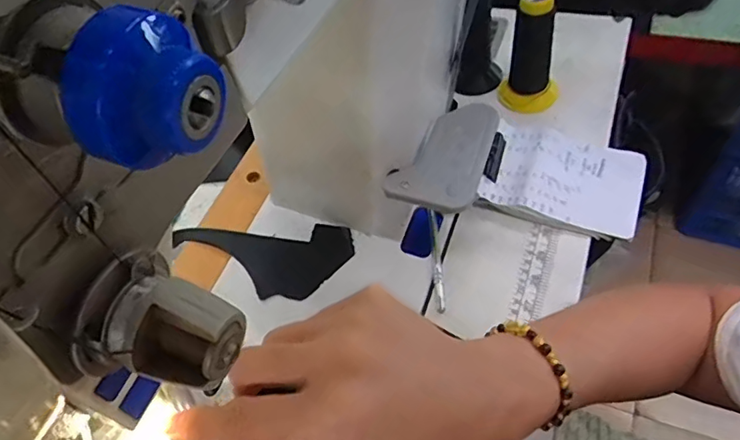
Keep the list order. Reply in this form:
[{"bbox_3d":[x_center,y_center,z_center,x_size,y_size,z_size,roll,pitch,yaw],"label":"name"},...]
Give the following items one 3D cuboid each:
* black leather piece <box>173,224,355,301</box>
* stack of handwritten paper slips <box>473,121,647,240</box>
[{"bbox_3d":[-0.103,0.038,0.481,0.169,0.012,0.076,2,52,2],"label":"black leather piece"},{"bbox_3d":[0.184,-0.043,0.503,0.139,0.012,0.114,17,55,17],"label":"stack of handwritten paper slips"}]

